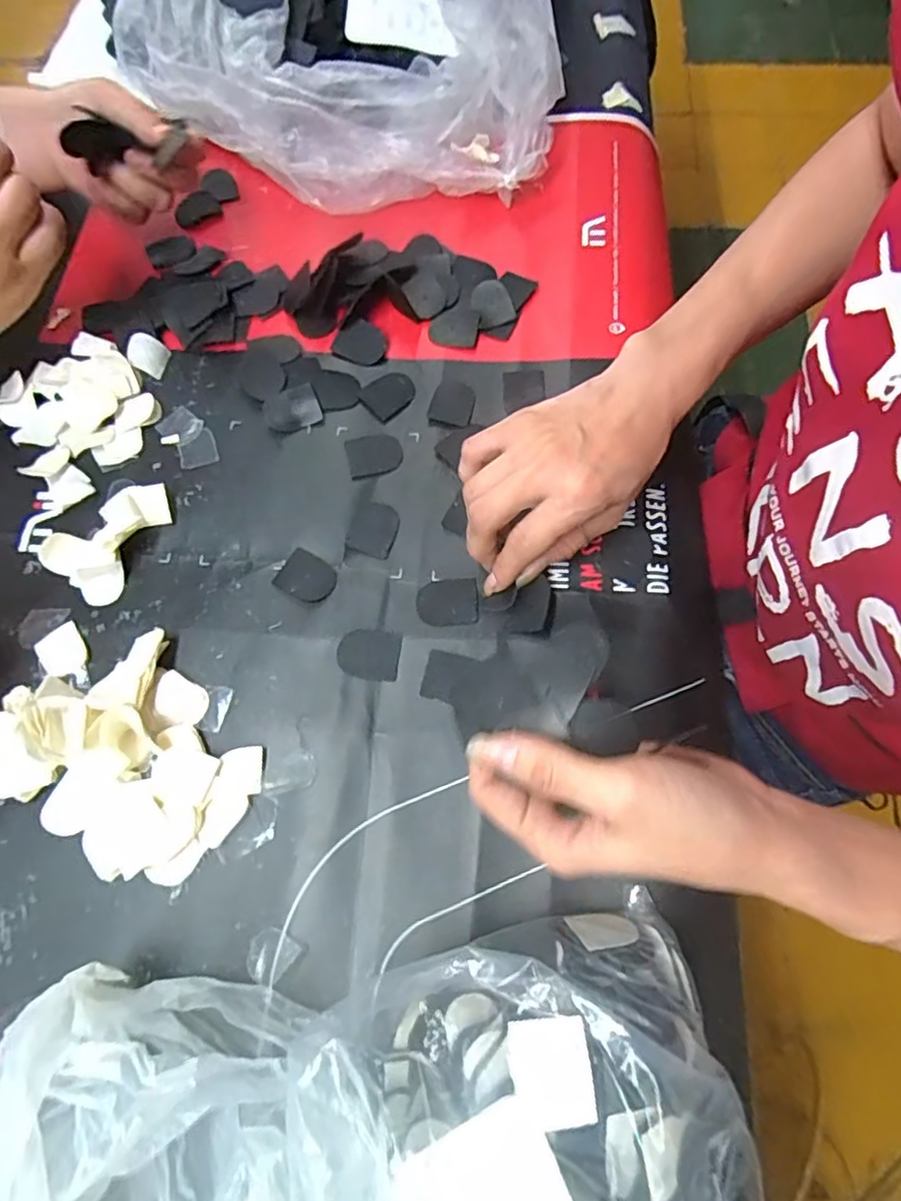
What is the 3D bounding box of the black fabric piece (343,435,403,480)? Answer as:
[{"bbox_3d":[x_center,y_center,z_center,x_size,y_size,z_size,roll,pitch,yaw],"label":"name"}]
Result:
[{"bbox_3d":[-0.049,-0.093,0.394,0.035,0.004,0.029,-14,71,-3],"label":"black fabric piece"}]

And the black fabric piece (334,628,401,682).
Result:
[{"bbox_3d":[-0.046,0.029,0.347,0.034,0.004,0.028,7,71,4],"label":"black fabric piece"}]

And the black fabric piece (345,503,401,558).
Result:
[{"bbox_3d":[-0.047,-0.044,0.376,0.029,0.004,0.033,15,72,7],"label":"black fabric piece"}]

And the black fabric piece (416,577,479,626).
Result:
[{"bbox_3d":[-0.002,0.001,0.357,0.035,0.004,0.028,-4,71,0],"label":"black fabric piece"}]

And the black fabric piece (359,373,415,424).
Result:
[{"bbox_3d":[-0.041,-0.137,0.411,0.035,0.004,0.028,-42,74,-12],"label":"black fabric piece"}]

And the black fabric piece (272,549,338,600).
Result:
[{"bbox_3d":[-0.085,-0.014,0.364,0.033,0.004,0.027,28,74,11],"label":"black fabric piece"}]

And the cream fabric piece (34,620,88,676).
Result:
[{"bbox_3d":[-0.221,0.029,0.354,0.024,0.004,0.033,-32,64,-18],"label":"cream fabric piece"}]

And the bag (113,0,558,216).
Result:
[{"bbox_3d":[-0.072,-0.422,0.464,0.334,0.106,0.218,30,74,12],"label":"bag"}]

